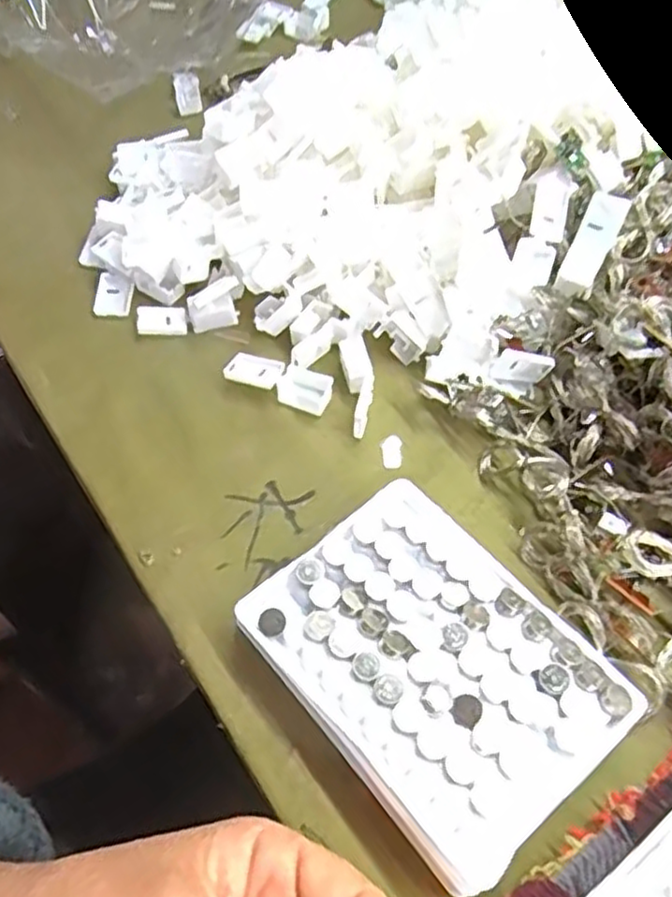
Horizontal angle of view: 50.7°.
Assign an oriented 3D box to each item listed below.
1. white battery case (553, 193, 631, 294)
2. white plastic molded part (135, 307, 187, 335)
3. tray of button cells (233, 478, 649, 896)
[{"bbox_3d":[0.130,-0.105,0.361,0.018,0.008,0.058,27,80,17],"label":"white battery case"},{"bbox_3d":[-0.096,-0.071,0.391,0.026,0.004,0.018,-4,55,-2],"label":"white plastic molded part"},{"bbox_3d":[0.036,0.083,0.274,0.095,0.028,0.128,-35,62,-22],"label":"tray of button cells"}]

